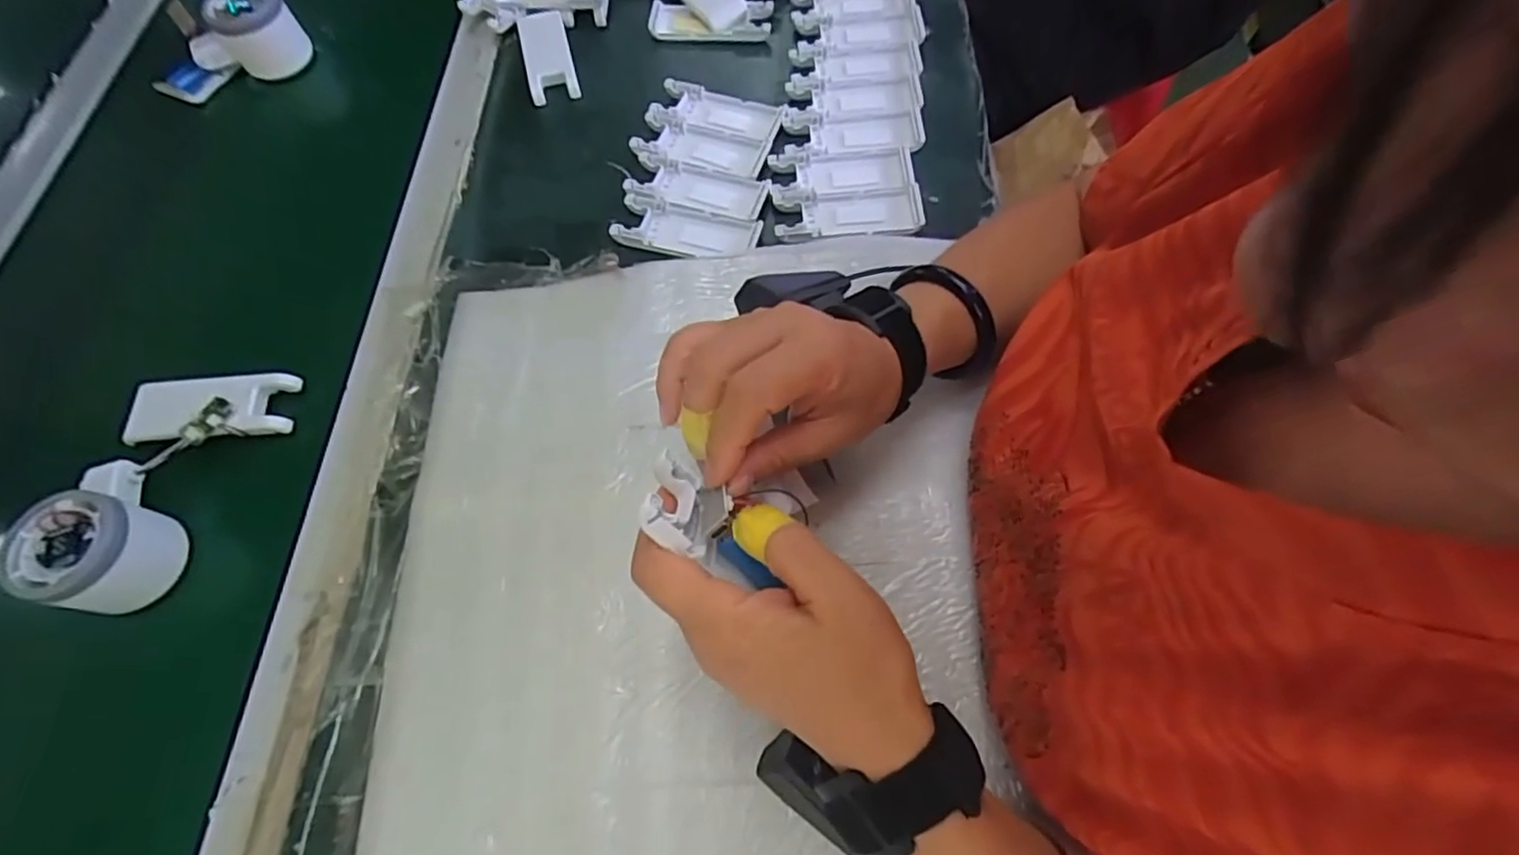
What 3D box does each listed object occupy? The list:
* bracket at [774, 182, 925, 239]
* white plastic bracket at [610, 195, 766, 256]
[{"bbox_3d":[0.064,-0.151,0.463,0.103,0.008,0.042,-4,65,1],"label":"bracket"},{"bbox_3d":[-0.052,-0.145,0.466,0.101,0.009,0.041,12,66,8],"label":"white plastic bracket"}]

